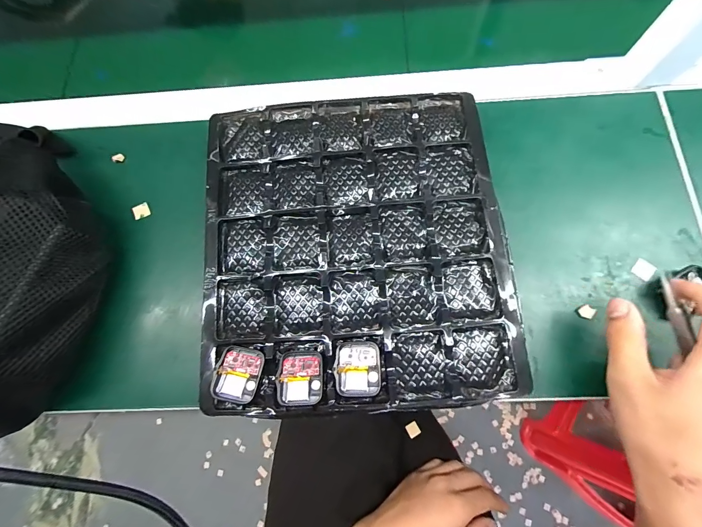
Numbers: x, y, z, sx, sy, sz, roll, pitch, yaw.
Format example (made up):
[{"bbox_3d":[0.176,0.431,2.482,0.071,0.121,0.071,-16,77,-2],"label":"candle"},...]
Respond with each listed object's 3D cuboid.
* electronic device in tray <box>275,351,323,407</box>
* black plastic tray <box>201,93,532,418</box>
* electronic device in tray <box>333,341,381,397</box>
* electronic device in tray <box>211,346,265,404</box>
[{"bbox_3d":[-0.042,0.094,0.266,0.036,0.009,0.042,-2,75,3],"label":"electronic device in tray"},{"bbox_3d":[0.000,-0.022,0.293,0.257,0.031,0.284,-6,75,2],"label":"black plastic tray"},{"bbox_3d":[0.006,0.085,0.263,0.036,0.007,0.042,-4,75,3],"label":"electronic device in tray"},{"bbox_3d":[-0.092,0.092,0.267,0.035,0.008,0.042,8,76,6],"label":"electronic device in tray"}]

